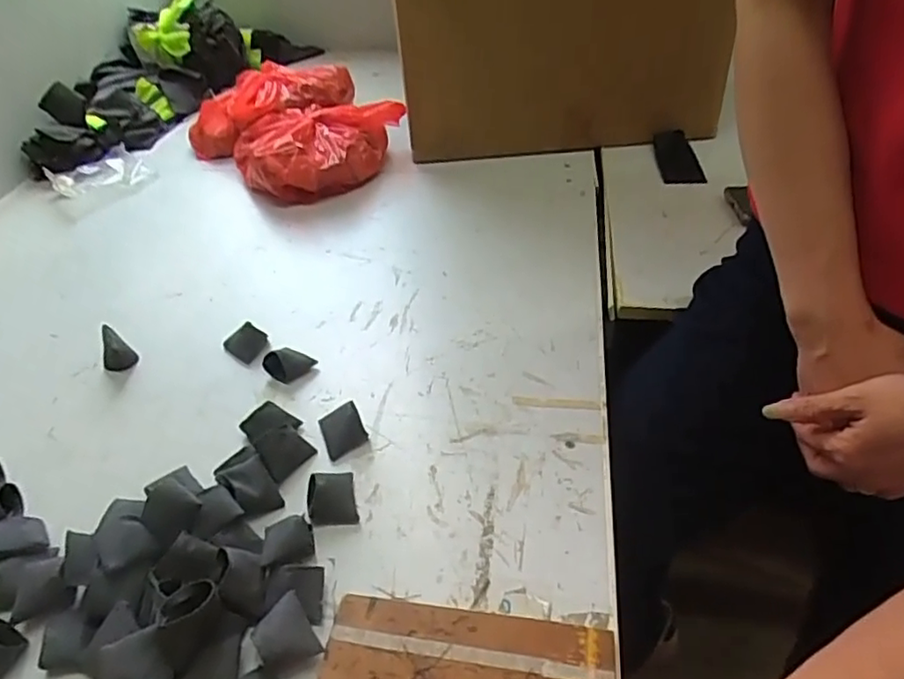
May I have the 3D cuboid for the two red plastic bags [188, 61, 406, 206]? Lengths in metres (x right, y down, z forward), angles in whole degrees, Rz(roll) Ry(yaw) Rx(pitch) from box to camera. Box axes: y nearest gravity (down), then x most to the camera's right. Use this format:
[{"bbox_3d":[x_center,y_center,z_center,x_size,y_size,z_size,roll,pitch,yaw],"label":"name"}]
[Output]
[{"bbox_3d":[-0.228,-0.324,0.929,0.260,0.081,0.338,-33,49,-28],"label":"two red plastic bags"}]

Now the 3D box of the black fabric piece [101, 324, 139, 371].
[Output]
[{"bbox_3d":[-0.334,0.009,0.610,0.030,0.037,0.029,-30,48,-26],"label":"black fabric piece"}]

